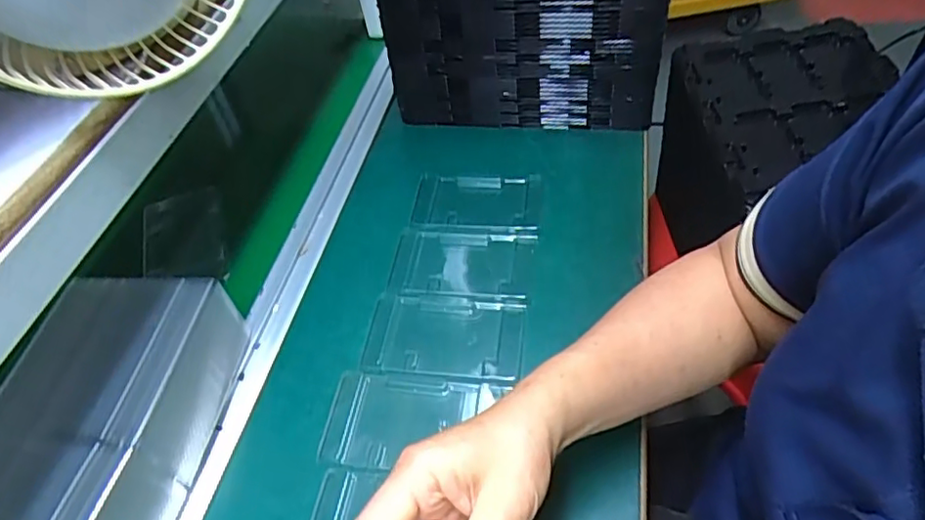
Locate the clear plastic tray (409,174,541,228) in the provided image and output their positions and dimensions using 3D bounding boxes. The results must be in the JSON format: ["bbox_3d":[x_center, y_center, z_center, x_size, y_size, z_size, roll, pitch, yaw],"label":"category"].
[{"bbox_3d":[0.014,-0.058,0.603,0.122,0.014,0.074,0,49,9],"label":"clear plastic tray"}]

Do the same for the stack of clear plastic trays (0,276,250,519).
[{"bbox_3d":[-0.249,0.106,0.431,0.112,0.088,0.196,0,49,9],"label":"stack of clear plastic trays"}]

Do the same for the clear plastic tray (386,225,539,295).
[{"bbox_3d":[0.001,0.001,0.557,0.127,0.013,0.080,-1,49,8],"label":"clear plastic tray"}]

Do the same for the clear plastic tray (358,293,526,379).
[{"bbox_3d":[-0.015,0.063,0.505,0.128,0.011,0.079,1,49,10],"label":"clear plastic tray"}]

